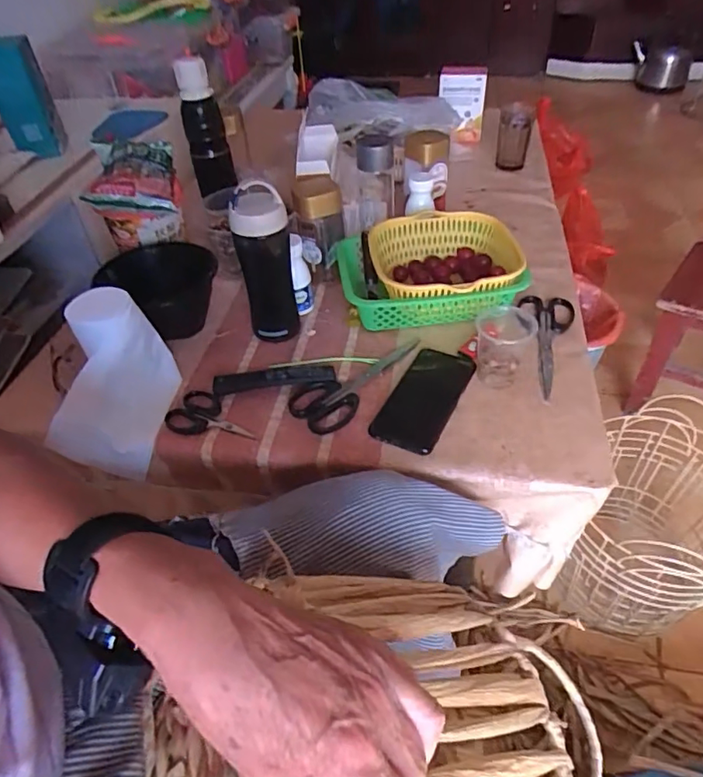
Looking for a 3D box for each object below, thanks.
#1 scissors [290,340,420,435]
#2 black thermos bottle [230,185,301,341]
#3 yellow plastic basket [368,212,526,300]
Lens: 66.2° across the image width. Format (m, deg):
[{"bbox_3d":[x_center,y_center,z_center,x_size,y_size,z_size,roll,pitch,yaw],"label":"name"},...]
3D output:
[{"bbox_3d":[0.008,-0.014,0.674,0.077,0.012,0.193,29,54,30],"label":"scissors"},{"bbox_3d":[-0.107,-0.153,0.683,0.068,0.199,0.065,-10,45,-5],"label":"black thermos bottle"},{"bbox_3d":[0.132,-0.173,0.769,0.203,0.070,0.199,-3,45,2],"label":"yellow plastic basket"}]

